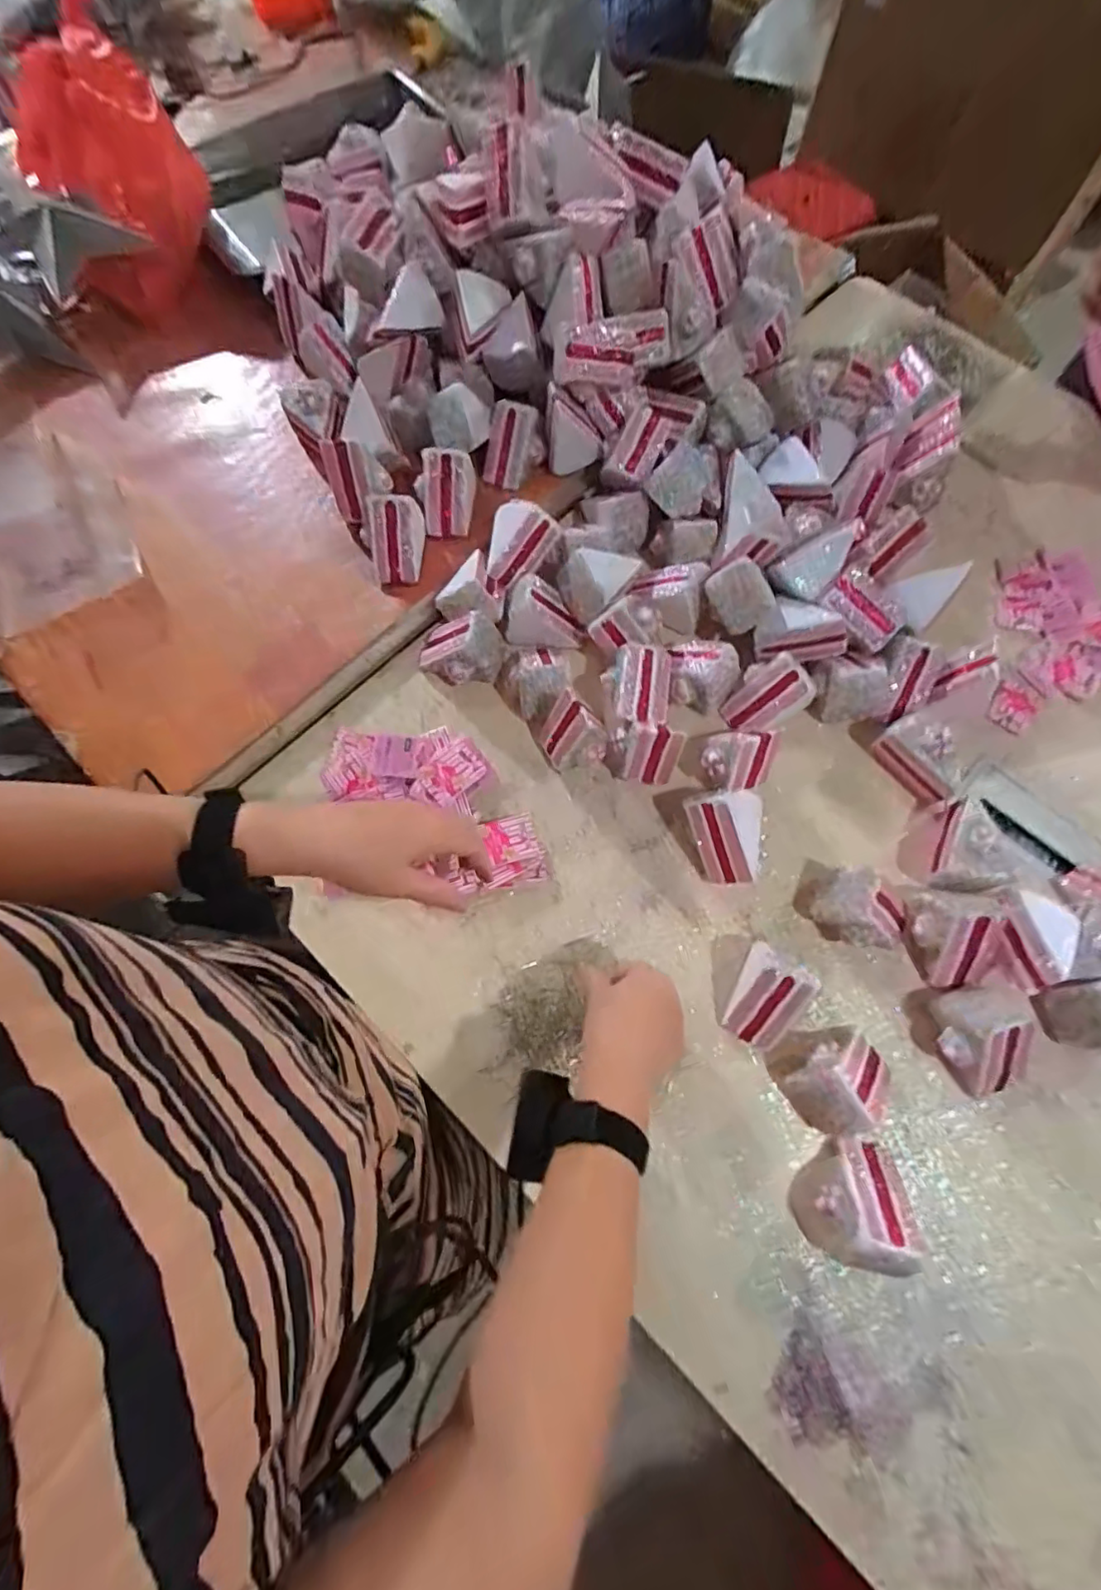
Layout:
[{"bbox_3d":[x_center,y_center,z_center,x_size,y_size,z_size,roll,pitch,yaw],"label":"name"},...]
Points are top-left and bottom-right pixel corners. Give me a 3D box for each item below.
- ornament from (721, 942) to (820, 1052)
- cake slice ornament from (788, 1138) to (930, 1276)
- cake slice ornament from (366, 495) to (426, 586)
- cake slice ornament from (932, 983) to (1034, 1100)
[{"bbox_3d":[0.194,0.181,0.522,0.057,0.064,0.082,28,74,10],"label":"ornament"},{"bbox_3d":[0.243,0.330,0.474,0.076,0.060,0.087,6,71,3],"label":"cake slice ornament"},{"bbox_3d":[-0.174,-0.286,0.658,0.059,0.062,0.078,-2,71,0],"label":"cake slice ornament"},{"bbox_3d":[0.376,0.215,0.512,0.067,0.065,0.089,-5,71,0],"label":"cake slice ornament"}]

